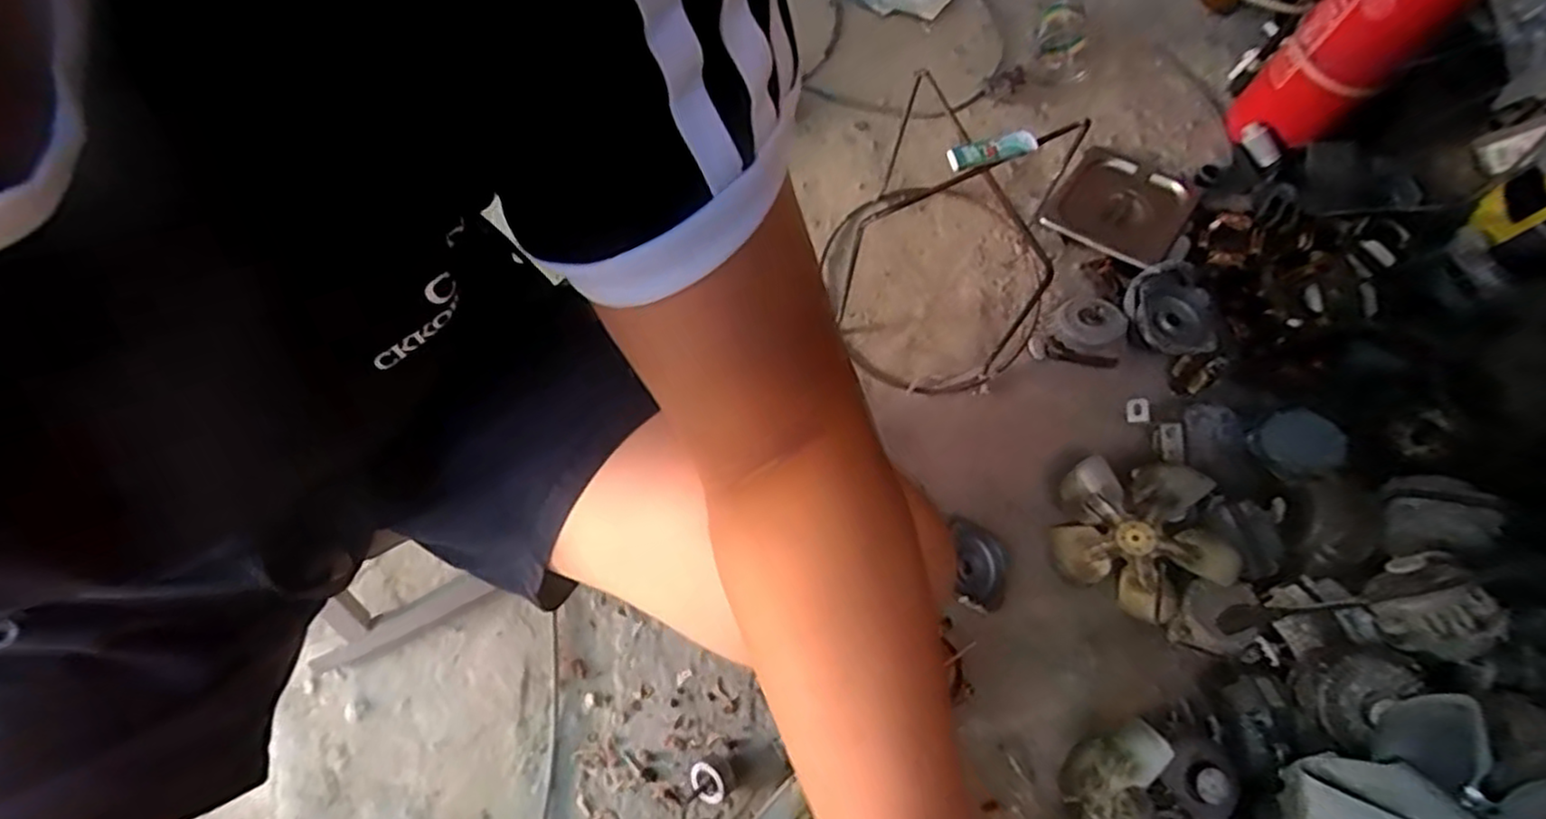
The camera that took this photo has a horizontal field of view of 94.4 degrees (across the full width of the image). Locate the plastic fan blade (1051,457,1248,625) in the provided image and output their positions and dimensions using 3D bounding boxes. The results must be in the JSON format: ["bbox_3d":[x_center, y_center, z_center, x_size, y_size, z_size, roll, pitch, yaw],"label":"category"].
[{"bbox_3d":[0.389,0.139,0.773,0.034,0.170,0.172,-12,85,-49],"label":"plastic fan blade"}]

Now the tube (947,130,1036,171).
[{"bbox_3d":[0.202,-0.239,0.661,0.074,0.023,0.027,-12,72,-7],"label":"tube"}]

